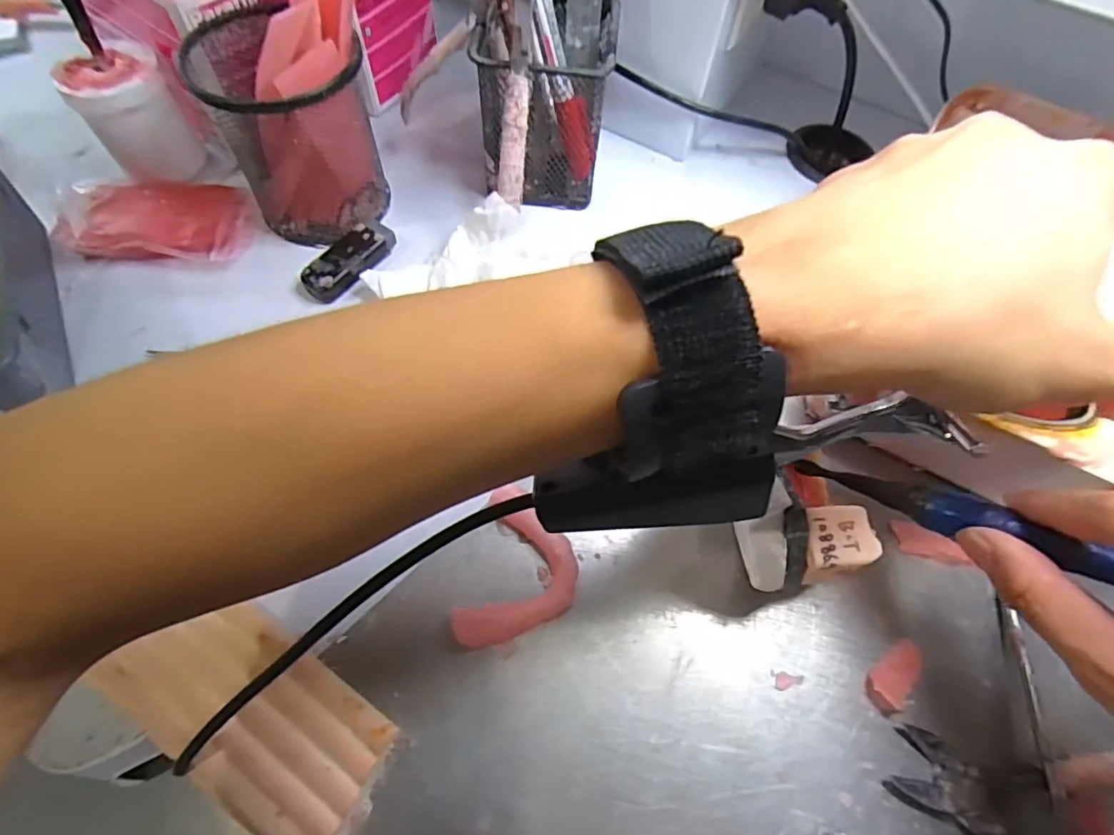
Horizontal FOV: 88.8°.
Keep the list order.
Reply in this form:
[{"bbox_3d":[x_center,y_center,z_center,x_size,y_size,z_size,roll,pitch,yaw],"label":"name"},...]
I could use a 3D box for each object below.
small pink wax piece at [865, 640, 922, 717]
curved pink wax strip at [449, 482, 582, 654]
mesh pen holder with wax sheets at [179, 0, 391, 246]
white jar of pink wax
[{"bbox_3d":[0.150,0.113,0.249,0.033,0.005,0.016,-39,69,-20],"label":"small pink wax piece"},{"bbox_3d":[-0.014,0.068,0.259,0.047,0.019,0.074,12,62,4],"label":"curved pink wax strip"},{"bbox_3d":[-0.152,-0.180,0.323,0.086,0.126,0.107,-24,65,-15],"label":"mesh pen holder with wax sheets"},{"bbox_3d":[-0.255,-0.182,0.351,0.053,0.069,0.058,1,61,-2],"label":"white jar of pink wax"}]

